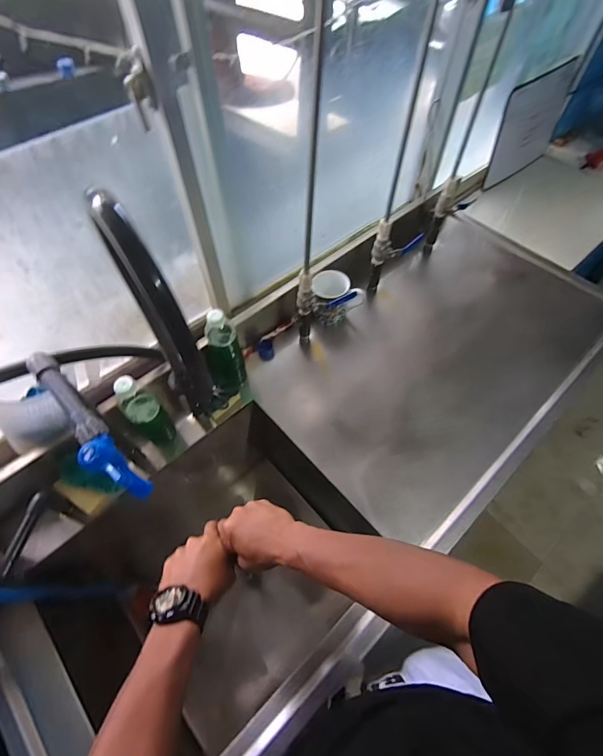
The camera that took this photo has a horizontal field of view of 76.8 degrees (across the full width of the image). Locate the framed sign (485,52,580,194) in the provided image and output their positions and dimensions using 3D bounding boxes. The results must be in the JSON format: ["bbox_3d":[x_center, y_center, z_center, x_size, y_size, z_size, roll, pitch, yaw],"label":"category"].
[{"bbox_3d":[0.755,-0.824,1.253,0.394,0.296,0.017,-35,56,-21],"label":"framed sign"}]

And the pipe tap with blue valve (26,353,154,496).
[{"bbox_3d":[-0.250,0.042,0.429,0.029,0.071,0.226,-38,65,-21],"label":"pipe tap with blue valve"}]

